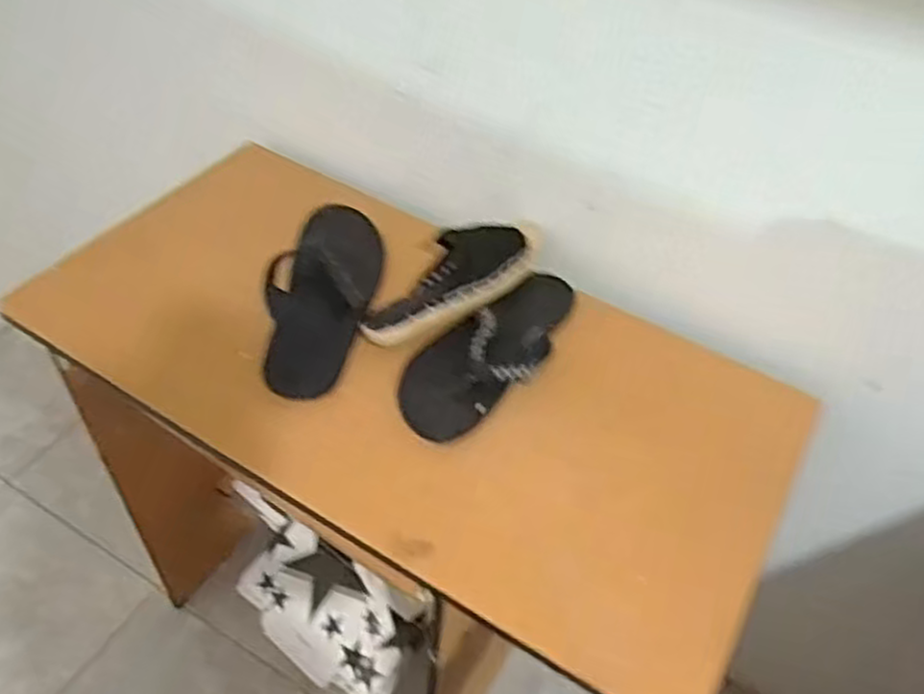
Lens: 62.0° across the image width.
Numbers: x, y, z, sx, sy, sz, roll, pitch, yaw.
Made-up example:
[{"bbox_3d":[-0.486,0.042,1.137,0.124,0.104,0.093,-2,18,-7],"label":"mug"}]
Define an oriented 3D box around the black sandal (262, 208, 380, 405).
[{"bbox_3d":[-0.155,-0.067,0.854,0.116,0.037,0.286,7,47,2],"label":"black sandal"}]

